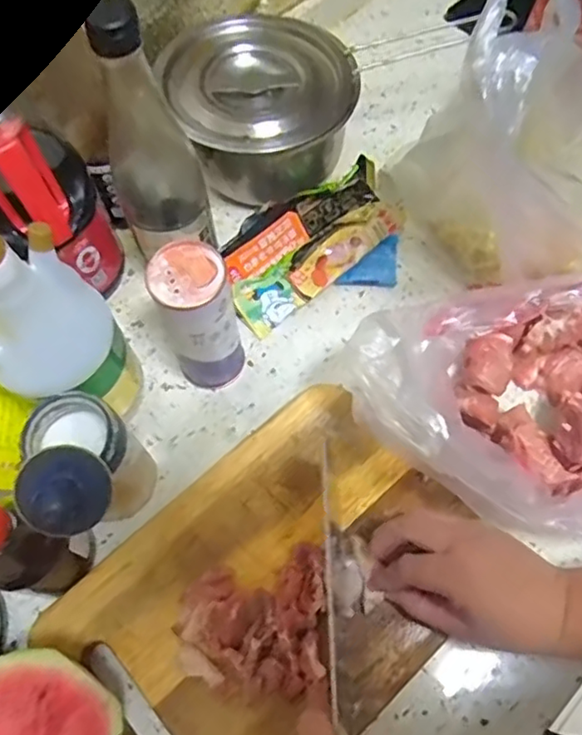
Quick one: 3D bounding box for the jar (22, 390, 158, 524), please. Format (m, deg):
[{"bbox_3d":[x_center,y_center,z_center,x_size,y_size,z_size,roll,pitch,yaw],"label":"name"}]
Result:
[{"bbox_3d":[-0.136,0.065,0.440,0.064,0.113,0.059,0,65,1],"label":"jar"}]

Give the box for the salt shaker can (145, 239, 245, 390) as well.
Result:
[{"bbox_3d":[-0.068,-0.033,0.472,0.052,0.138,0.050,0,65,1],"label":"salt shaker can"}]

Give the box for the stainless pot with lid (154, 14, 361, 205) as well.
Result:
[{"bbox_3d":[-0.022,-0.222,0.566,0.162,0.122,0.138,-15,66,-6],"label":"stainless pot with lid"}]

